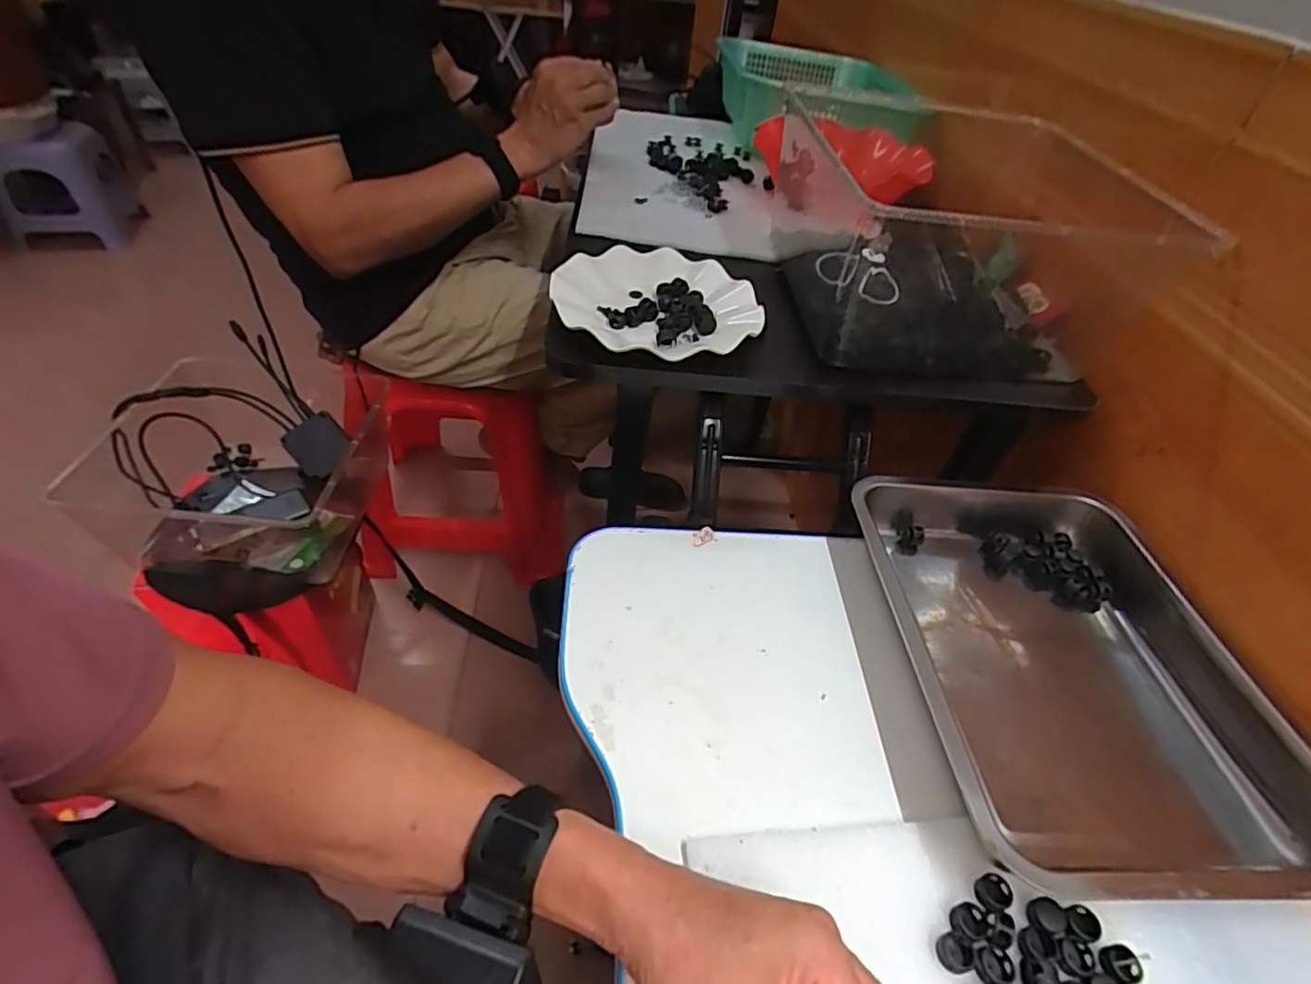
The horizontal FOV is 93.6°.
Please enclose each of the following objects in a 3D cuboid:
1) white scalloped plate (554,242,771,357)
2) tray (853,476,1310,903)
[{"bbox_3d":[0.001,-0.172,0.559,0.181,0.028,0.177,4,45,-4],"label":"white scalloped plate"},{"bbox_3d":[0.286,0.115,0.437,0.239,0.052,0.307,3,42,-4],"label":"tray"}]

